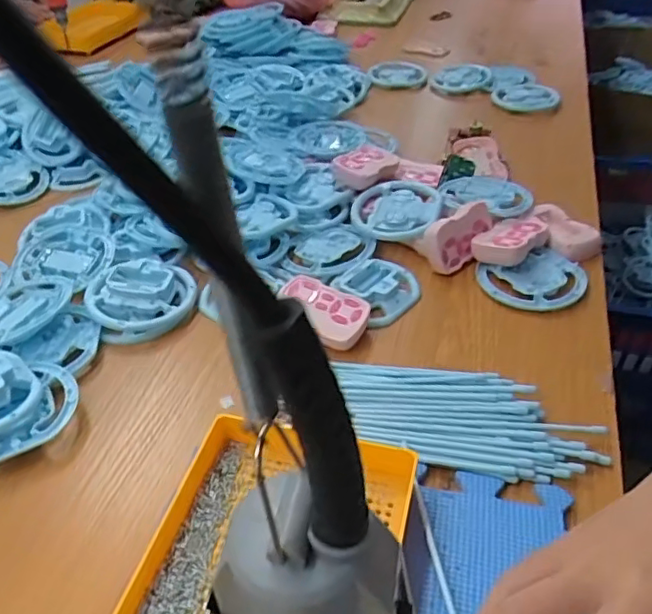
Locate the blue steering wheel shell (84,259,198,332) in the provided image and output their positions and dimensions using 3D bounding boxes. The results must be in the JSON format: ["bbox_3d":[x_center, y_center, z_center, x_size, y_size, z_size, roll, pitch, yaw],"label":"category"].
[{"bbox_3d":[-0.181,-0.011,0.586,0.102,0.038,0.089,-18,43,-17],"label":"blue steering wheel shell"}]

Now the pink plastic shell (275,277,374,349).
[{"bbox_3d":[-0.006,0.005,0.555,0.090,0.023,0.059,18,44,22],"label":"pink plastic shell"}]

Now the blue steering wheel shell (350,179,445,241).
[{"bbox_3d":[0.079,-0.112,0.669,0.095,0.012,0.099,-1,41,1],"label":"blue steering wheel shell"}]

